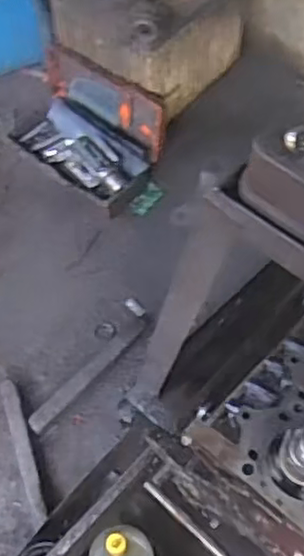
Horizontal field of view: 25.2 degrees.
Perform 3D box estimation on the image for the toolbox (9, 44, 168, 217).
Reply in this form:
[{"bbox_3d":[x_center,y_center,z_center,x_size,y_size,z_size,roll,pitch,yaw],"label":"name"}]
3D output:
[{"bbox_3d":[-0.170,-0.371,1.708,0.382,0.203,0.237,30,65,20],"label":"toolbox"}]

